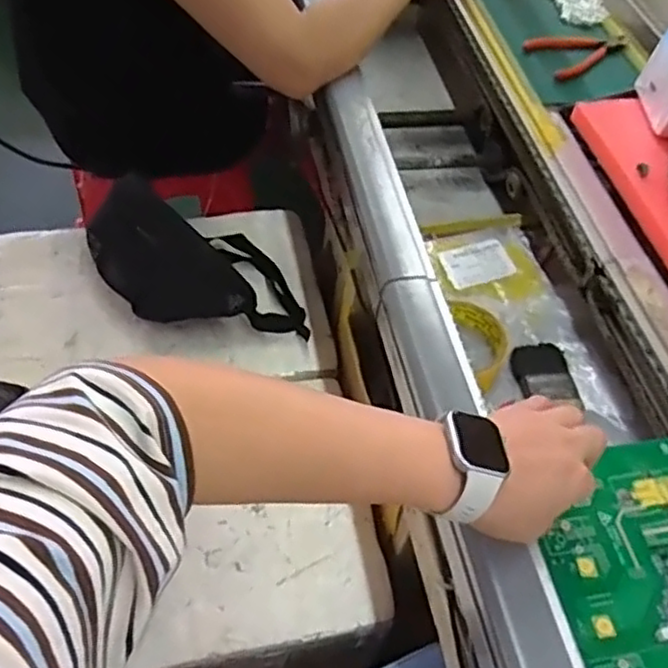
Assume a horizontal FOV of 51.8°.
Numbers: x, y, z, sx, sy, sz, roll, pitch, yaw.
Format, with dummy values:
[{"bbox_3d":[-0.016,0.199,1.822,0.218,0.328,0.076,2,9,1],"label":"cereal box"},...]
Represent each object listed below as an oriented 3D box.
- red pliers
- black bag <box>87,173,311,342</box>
[{"bbox_3d":[0.309,-0.347,0.842,0.142,0.015,0.077,-21,60,-18],"label":"red pliers"},{"bbox_3d":[-0.168,-0.088,0.844,0.280,0.088,0.153,7,55,0],"label":"black bag"}]

